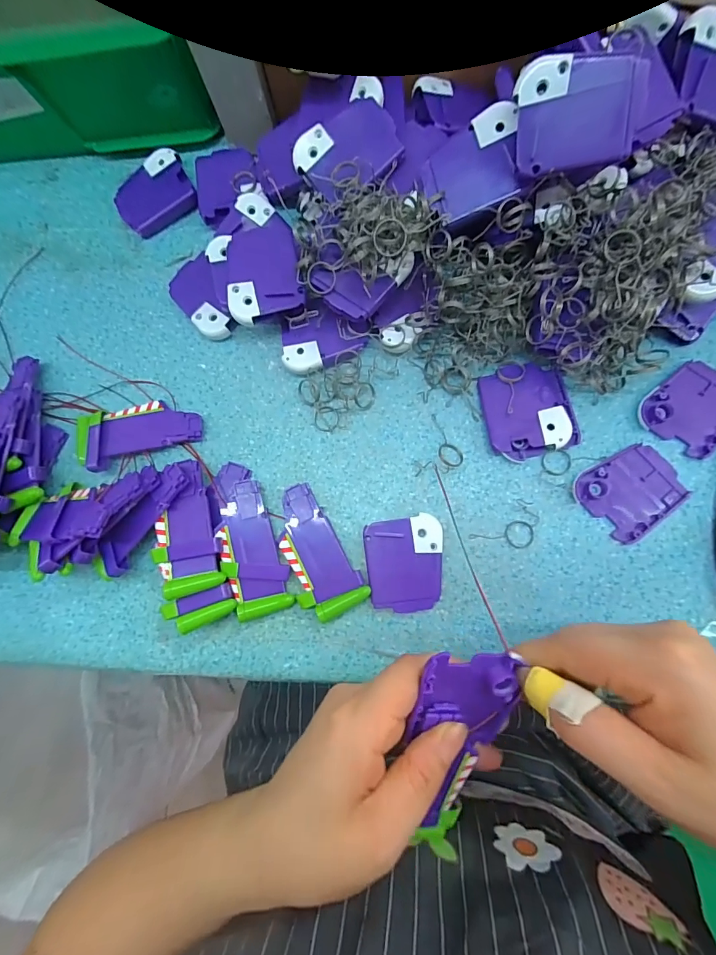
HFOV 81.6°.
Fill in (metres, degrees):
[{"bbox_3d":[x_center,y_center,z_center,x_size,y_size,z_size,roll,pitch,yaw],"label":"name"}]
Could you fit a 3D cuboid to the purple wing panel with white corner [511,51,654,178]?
[{"bbox_3d":[0.117,-0.194,0.219,0.060,0.006,0.049,2,113,18],"label":"purple wing panel with white corner"}]

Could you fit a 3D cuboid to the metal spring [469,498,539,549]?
[{"bbox_3d":[0.102,0.037,0.277,0.046,0.004,0.028,-37,82,-1],"label":"metal spring"}]

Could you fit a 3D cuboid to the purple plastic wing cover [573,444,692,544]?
[{"bbox_3d":[0.180,0.007,0.273,0.060,0.004,0.053,-40,82,-1],"label":"purple plastic wing cover"}]

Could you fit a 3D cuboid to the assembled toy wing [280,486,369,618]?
[{"bbox_3d":[-0.031,0.051,0.282,0.041,0.010,0.087,-32,82,0],"label":"assembled toy wing"}]

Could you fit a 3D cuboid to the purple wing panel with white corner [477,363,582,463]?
[{"bbox_3d":[0.116,-0.046,0.282,0.058,0.013,0.064,-9,82,3],"label":"purple wing panel with white corner"}]

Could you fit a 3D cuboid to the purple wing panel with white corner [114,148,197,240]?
[{"bbox_3d":[-0.160,-0.223,0.328,0.061,0.014,0.047,-34,82,0],"label":"purple wing panel with white corner"}]

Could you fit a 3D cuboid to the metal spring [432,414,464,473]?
[{"bbox_3d":[0.063,-0.025,0.289,0.016,0.004,0.043,-9,82,3],"label":"metal spring"}]

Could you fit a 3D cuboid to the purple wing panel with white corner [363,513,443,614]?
[{"bbox_3d":[0.032,0.058,0.279,0.051,0.006,0.061,-7,82,3],"label":"purple wing panel with white corner"}]

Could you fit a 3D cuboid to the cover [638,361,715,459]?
[{"bbox_3d":[0.223,-0.048,0.276,0.051,0.005,0.059,40,87,8],"label":"cover"}]

